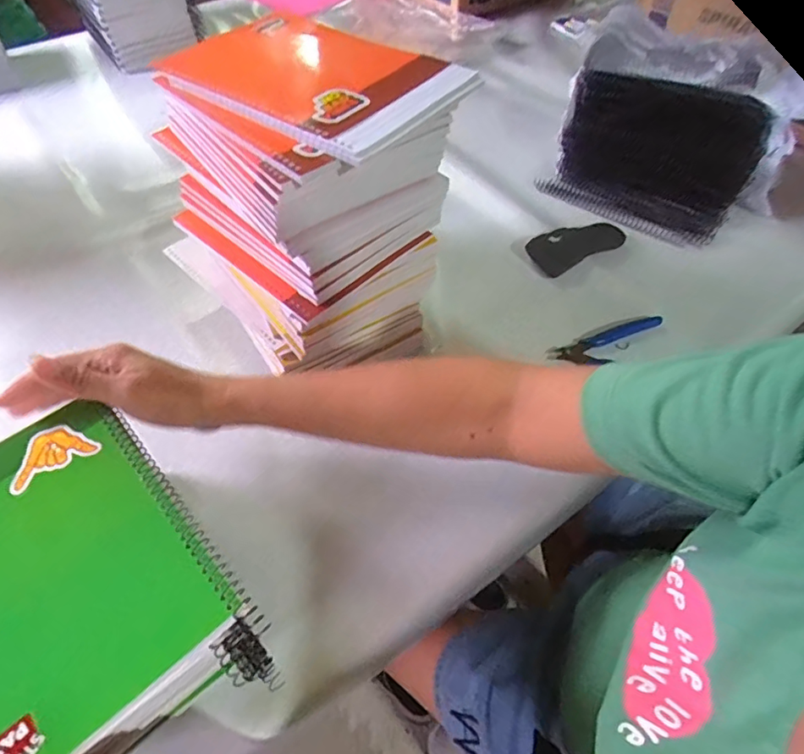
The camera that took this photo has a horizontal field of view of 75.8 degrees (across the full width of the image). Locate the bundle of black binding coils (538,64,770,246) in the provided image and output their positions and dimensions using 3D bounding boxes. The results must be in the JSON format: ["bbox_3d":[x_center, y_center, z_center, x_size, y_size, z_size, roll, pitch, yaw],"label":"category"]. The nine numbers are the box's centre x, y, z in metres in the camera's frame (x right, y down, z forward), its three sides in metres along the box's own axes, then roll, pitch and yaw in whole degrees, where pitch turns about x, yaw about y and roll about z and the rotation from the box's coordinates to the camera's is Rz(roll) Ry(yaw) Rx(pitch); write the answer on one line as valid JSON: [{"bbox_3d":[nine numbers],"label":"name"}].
[{"bbox_3d":[0.336,-0.307,0.684,0.243,0.113,0.193,25,58,16],"label":"bundle of black binding coils"}]

